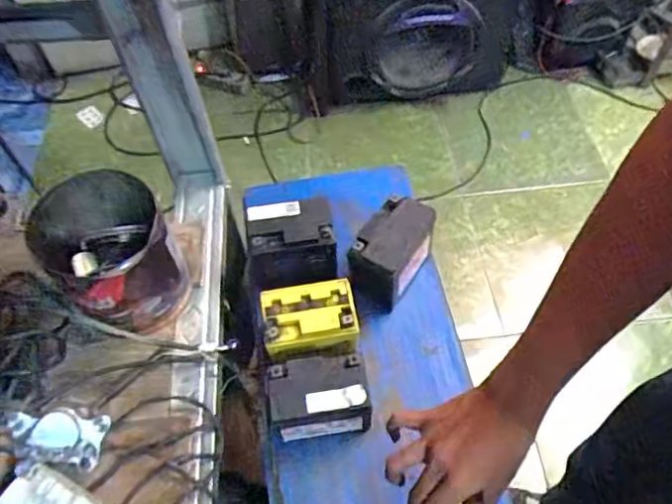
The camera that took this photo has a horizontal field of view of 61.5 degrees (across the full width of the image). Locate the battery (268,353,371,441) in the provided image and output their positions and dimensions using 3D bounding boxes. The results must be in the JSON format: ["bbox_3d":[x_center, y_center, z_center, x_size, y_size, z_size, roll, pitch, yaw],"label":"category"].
[{"bbox_3d":[-0.019,0.167,0.652,0.114,0.071,0.075,-10,57,-3],"label":"battery"}]

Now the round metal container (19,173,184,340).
[{"bbox_3d":[-0.272,0.004,0.699,0.139,0.152,0.151,-2,57,2],"label":"round metal container"}]

